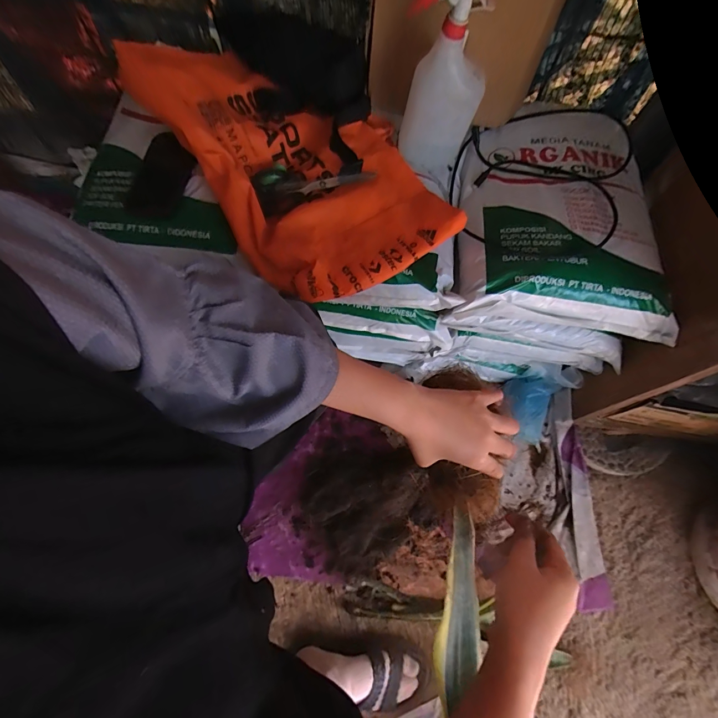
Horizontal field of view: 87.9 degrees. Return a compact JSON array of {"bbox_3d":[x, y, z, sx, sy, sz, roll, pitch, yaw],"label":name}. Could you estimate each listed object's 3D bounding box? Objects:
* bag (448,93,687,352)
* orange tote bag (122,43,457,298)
[{"bbox_3d":[0.322,-0.249,0.630,0.328,0.090,0.424,3,68,-1],"label":"bag"},{"bbox_3d":[-0.105,-0.323,0.578,0.302,0.102,0.519,-36,74,-15],"label":"orange tote bag"}]

